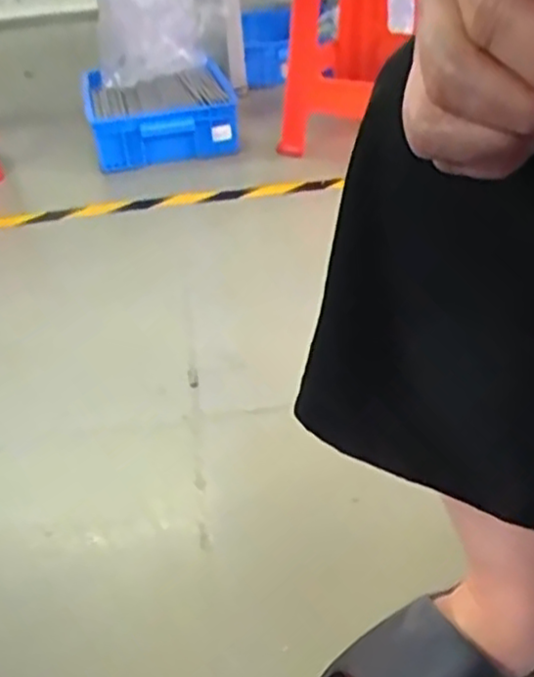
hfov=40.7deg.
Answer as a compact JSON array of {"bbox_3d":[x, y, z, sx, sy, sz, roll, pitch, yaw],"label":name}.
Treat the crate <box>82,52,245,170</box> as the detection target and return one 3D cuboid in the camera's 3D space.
[{"bbox_3d":[-0.210,-0.435,1.375,0.275,0.122,0.245,-15,37,-15],"label":"crate"}]

